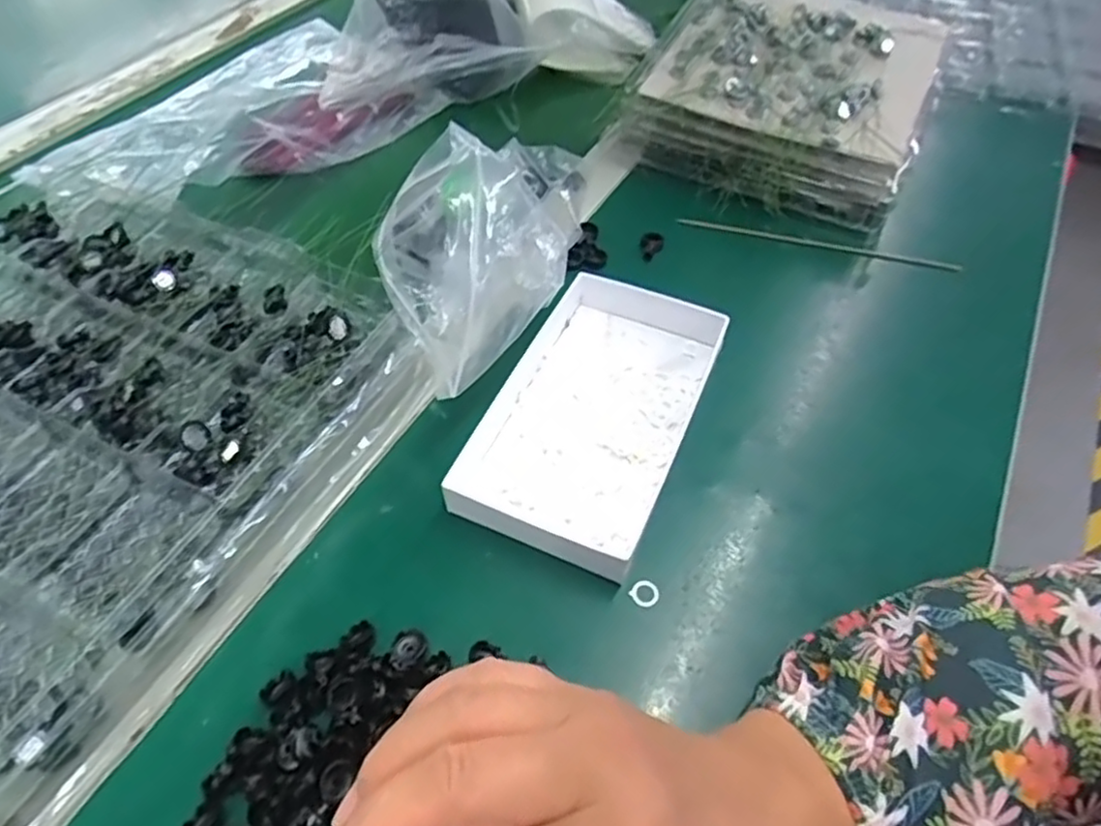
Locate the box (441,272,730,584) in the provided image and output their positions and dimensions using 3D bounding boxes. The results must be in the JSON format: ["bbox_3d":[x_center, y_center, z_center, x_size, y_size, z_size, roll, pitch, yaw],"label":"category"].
[{"bbox_3d":[0.023,-0.004,0.384,0.105,0.031,0.173,18,55,13],"label":"box"}]

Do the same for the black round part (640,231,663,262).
[{"bbox_3d":[0.072,-0.118,0.486,0.016,0.013,0.022,7,51,4],"label":"black round part"}]

